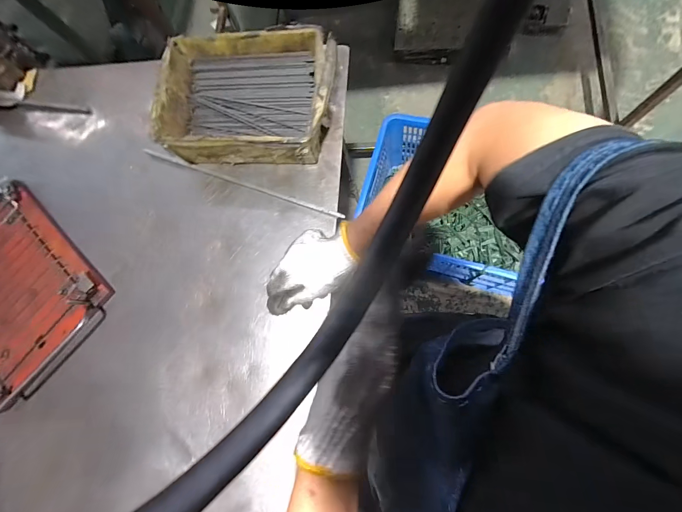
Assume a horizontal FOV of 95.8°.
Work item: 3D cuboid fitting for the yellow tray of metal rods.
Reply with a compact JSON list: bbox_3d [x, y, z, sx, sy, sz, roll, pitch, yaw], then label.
[{"bbox_3d":[-0.138,-0.233,0.462,0.255,0.075,0.184,1,81,6],"label":"yellow tray of metal rods"}]

